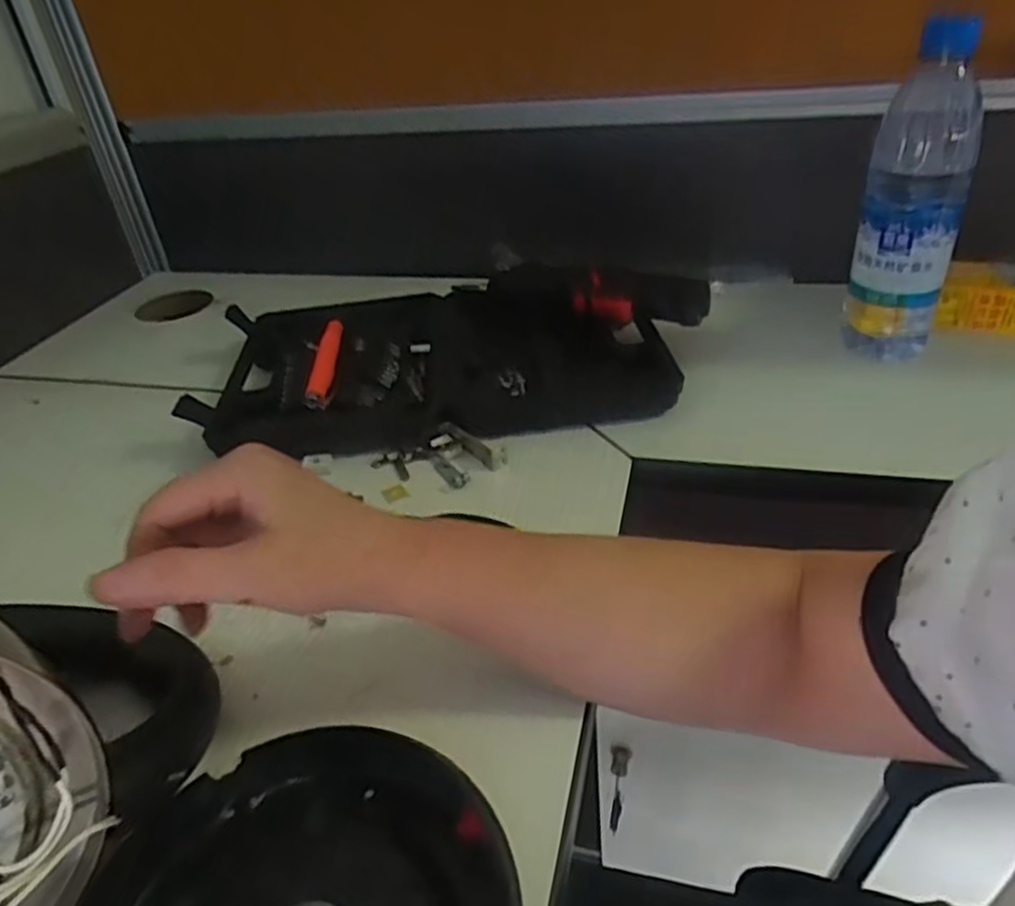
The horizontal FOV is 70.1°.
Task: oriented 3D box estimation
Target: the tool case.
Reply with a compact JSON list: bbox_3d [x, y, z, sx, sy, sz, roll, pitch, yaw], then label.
[{"bbox_3d":[-0.044,-0.090,0.572,0.377,0.068,0.210,-5,36,1],"label":"tool case"}]

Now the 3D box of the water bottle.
[{"bbox_3d":[0.282,-0.173,0.501,0.061,0.216,0.065,16,41,27],"label":"water bottle"}]

